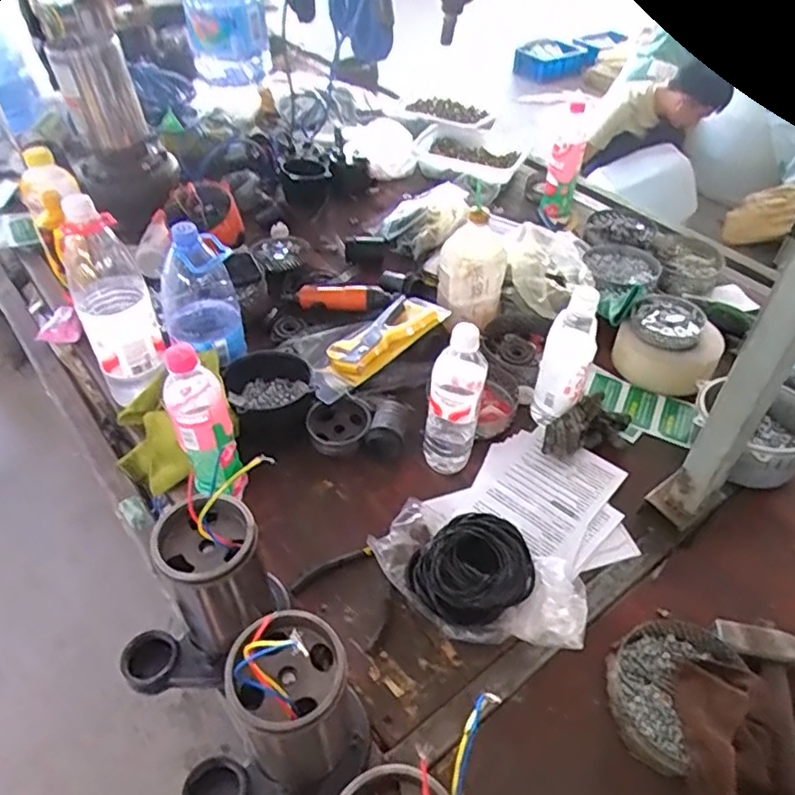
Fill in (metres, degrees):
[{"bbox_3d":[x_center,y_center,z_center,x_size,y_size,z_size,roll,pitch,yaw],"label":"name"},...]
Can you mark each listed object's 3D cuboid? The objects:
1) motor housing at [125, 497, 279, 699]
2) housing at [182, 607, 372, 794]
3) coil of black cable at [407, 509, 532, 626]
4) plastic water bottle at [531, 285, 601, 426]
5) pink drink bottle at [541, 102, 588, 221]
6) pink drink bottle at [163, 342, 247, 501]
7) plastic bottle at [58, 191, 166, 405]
[{"bbox_3d":[-0.200,0.189,0.595,0.152,0.192,0.085,-31,54,-27],"label":"motor housing"},{"bbox_3d":[-0.108,0.285,0.526,0.155,0.192,0.088,-33,55,-29],"label":"housing"},{"bbox_3d":[0.083,0.192,0.706,0.124,0.068,0.110,-18,49,-18],"label":"coil of black cable"},{"bbox_3d":[0.224,-0.043,0.841,0.057,0.206,0.055,-2,46,-4],"label":"plastic water bottle"},{"bbox_3d":[0.330,-0.460,1.241,0.056,0.223,0.070,12,47,10],"label":"pink drink bottle"},{"bbox_3d":[-0.220,0.042,0.723,0.062,0.229,0.061,-17,49,-17],"label":"pink drink bottle"},{"bbox_3d":[-0.365,-0.112,0.820,0.086,0.284,0.074,-21,50,-21],"label":"plastic bottle"}]

